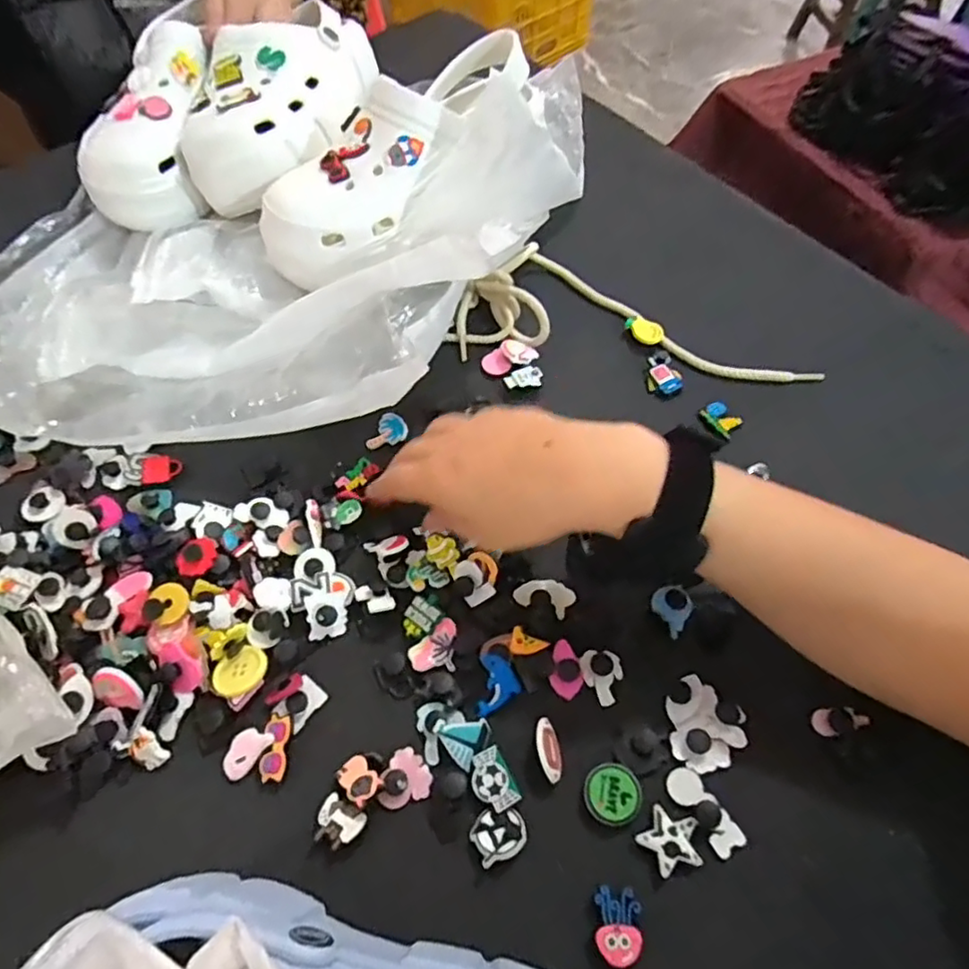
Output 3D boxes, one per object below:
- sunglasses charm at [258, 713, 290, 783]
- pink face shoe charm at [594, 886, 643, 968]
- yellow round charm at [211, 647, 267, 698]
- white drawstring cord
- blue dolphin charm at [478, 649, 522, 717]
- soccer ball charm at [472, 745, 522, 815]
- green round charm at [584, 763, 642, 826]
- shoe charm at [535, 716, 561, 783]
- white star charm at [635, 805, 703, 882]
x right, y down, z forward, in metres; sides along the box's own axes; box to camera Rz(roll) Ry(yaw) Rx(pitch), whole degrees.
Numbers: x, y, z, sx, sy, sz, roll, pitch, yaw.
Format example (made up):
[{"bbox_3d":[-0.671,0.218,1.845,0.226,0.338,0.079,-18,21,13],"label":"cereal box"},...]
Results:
[{"bbox_3d":[-0.108,0.136,0.321,0.012,0.005,0.031,3,58,5],"label":"sunglasses charm"},{"bbox_3d":[0.059,0.195,0.274,0.019,0.013,0.027,2,58,5],"label":"pink face shoe charm"},{"bbox_3d":[-0.134,0.103,0.341,0.025,0.004,0.029,37,67,23],"label":"yellow round charm"},{"bbox_3d":[0.107,-0.141,0.459,0.267,0.036,0.121,7,59,8],"label":"white drawstring cord"},{"bbox_3d":[0.004,0.104,0.331,0.025,0.008,0.028,-25,60,-12],"label":"blue dolphin charm"},{"bbox_3d":[0.004,0.146,0.306,0.019,0.007,0.028,-25,60,-12],"label":"soccer ball charm"},{"bbox_3d":[0.062,0.150,0.300,0.026,0.010,0.026,-2,58,3],"label":"green round charm"},{"bbox_3d":[0.032,0.133,0.310,0.011,0.011,0.029,-9,58,-2],"label":"shoe charm"},{"bbox_3d":[0.087,0.163,0.286,0.027,0.004,0.027,-33,62,-16],"label":"white star charm"}]

